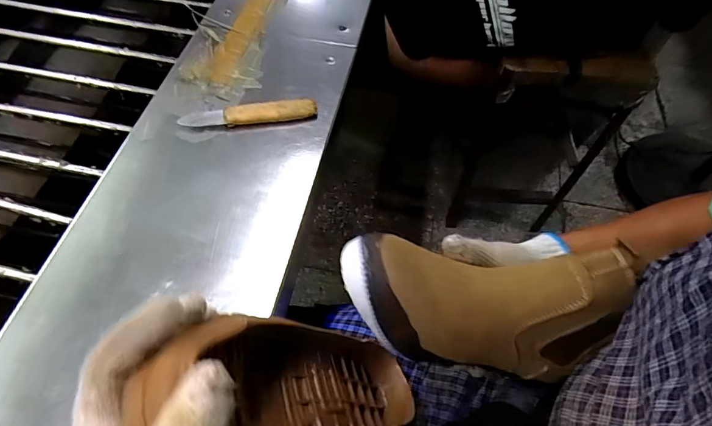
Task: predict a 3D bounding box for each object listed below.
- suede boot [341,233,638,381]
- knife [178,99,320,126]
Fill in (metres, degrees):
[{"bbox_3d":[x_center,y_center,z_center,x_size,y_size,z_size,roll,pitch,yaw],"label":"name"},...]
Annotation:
[{"bbox_3d":[0.102,0.064,0.315,0.217,0.087,0.088,10,58,-15],"label":"suede boot"},{"bbox_3d":[-0.131,-0.123,0.505,0.163,0.017,0.027,-7,59,-7],"label":"knife"}]

